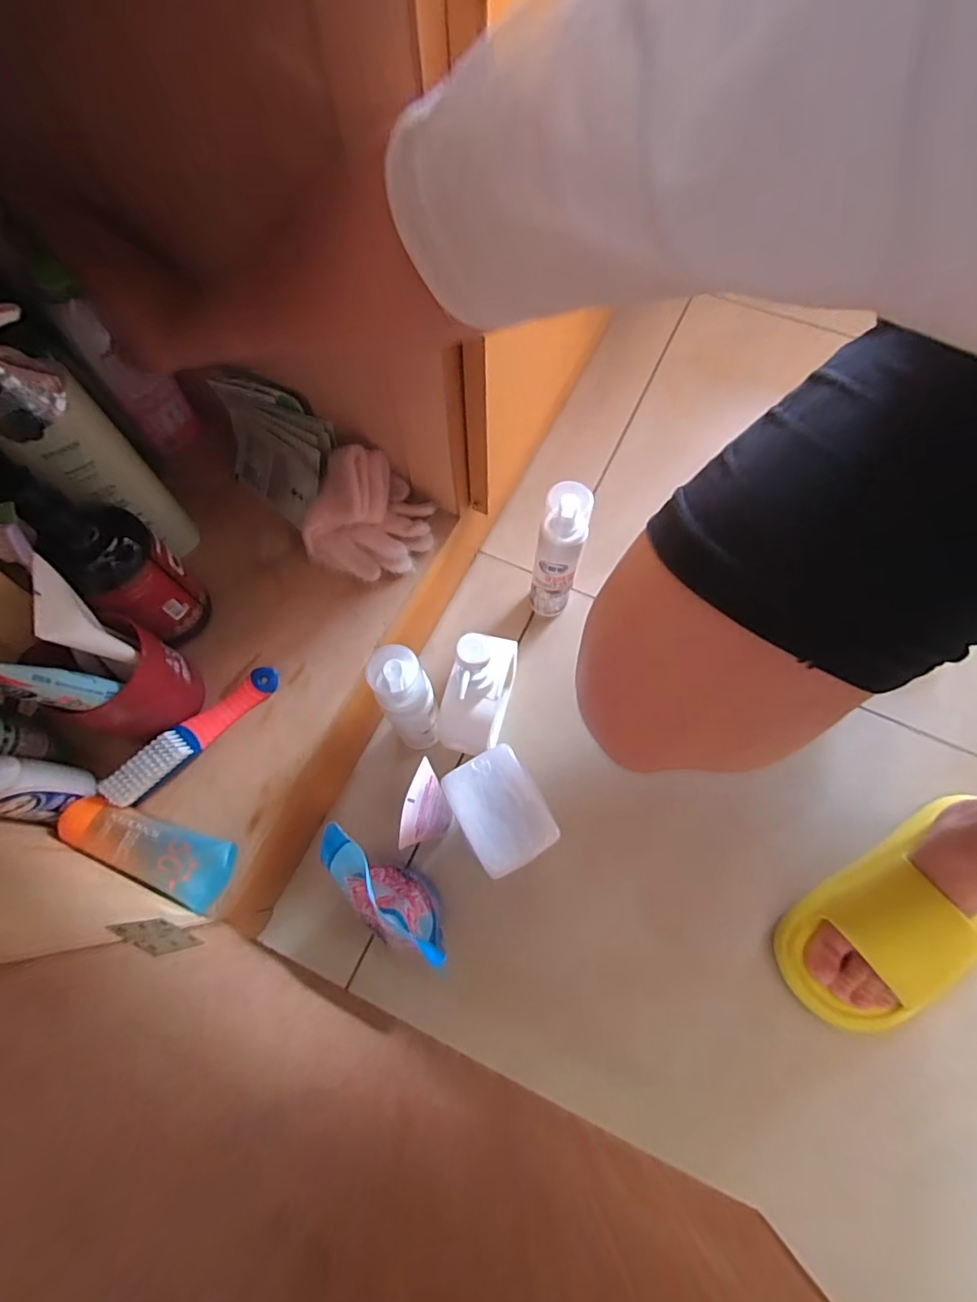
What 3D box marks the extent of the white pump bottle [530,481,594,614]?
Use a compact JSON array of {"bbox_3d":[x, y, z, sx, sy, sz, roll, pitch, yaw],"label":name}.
[{"bbox_3d":[0.072,-0.093,0.554,0.045,0.188,0.053,14,69,5],"label":"white pump bottle"}]

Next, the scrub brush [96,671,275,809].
[{"bbox_3d":[-0.245,0.067,0.440,0.027,0.034,0.151,39,73,14],"label":"scrub brush"}]

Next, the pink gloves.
[{"bbox_3d":[-0.115,-0.130,0.507,0.108,0.068,0.104,0,68,0],"label":"pink gloves"}]

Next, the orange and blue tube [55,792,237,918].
[{"bbox_3d":[-0.264,0.150,0.410,0.133,0.025,0.048,24,70,9],"label":"orange and blue tube"}]

